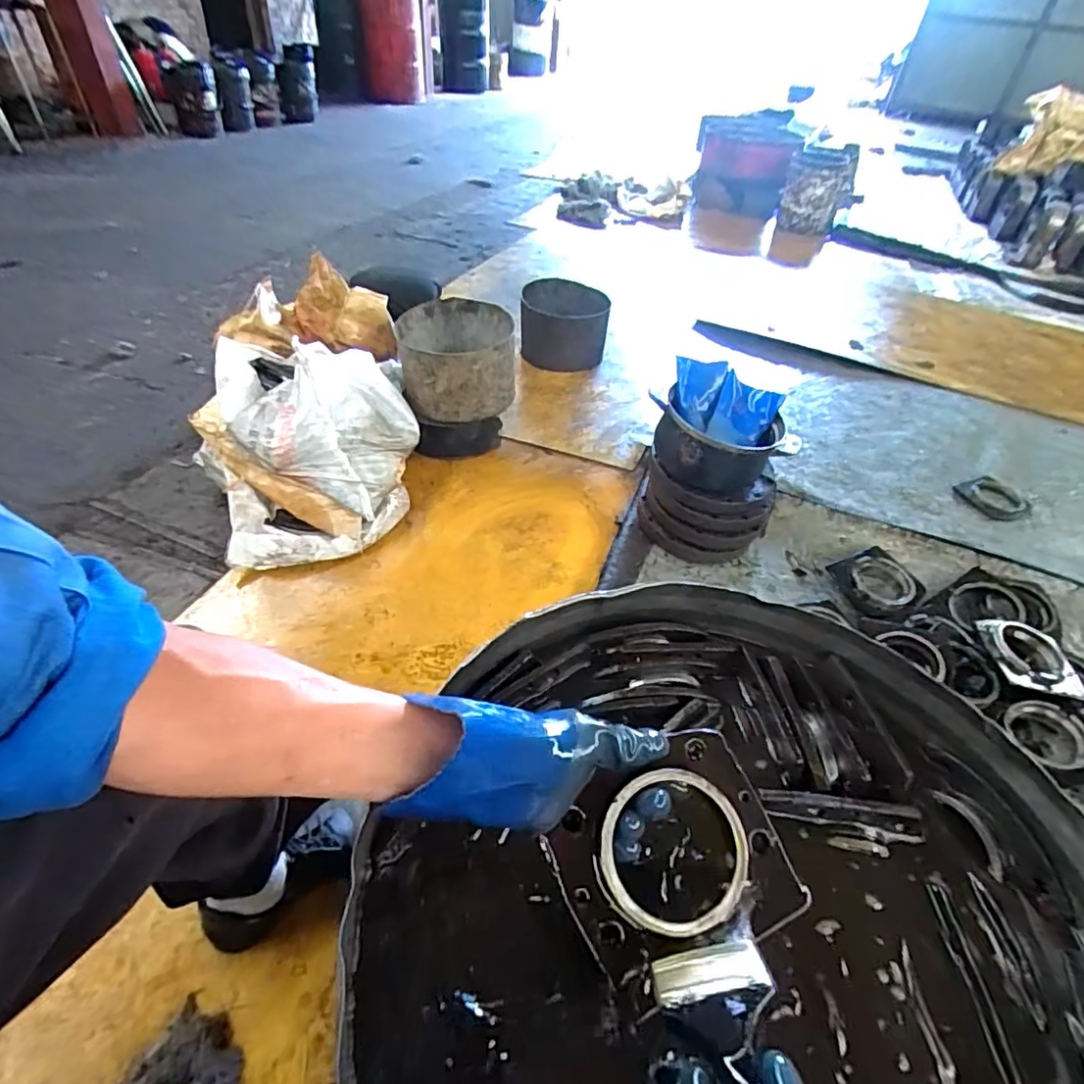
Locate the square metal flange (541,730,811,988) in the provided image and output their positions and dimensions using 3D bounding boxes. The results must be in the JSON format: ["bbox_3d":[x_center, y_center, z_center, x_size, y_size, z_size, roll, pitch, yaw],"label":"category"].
[{"bbox_3d":[0.096,0.227,0.415,0.157,0.033,0.140,-24,71,-14],"label":"square metal flange"}]

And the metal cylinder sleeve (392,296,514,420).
[{"bbox_3d":[-0.213,-0.454,1.459,0.281,0.185,0.271,-1,44,-7],"label":"metal cylinder sleeve"}]

